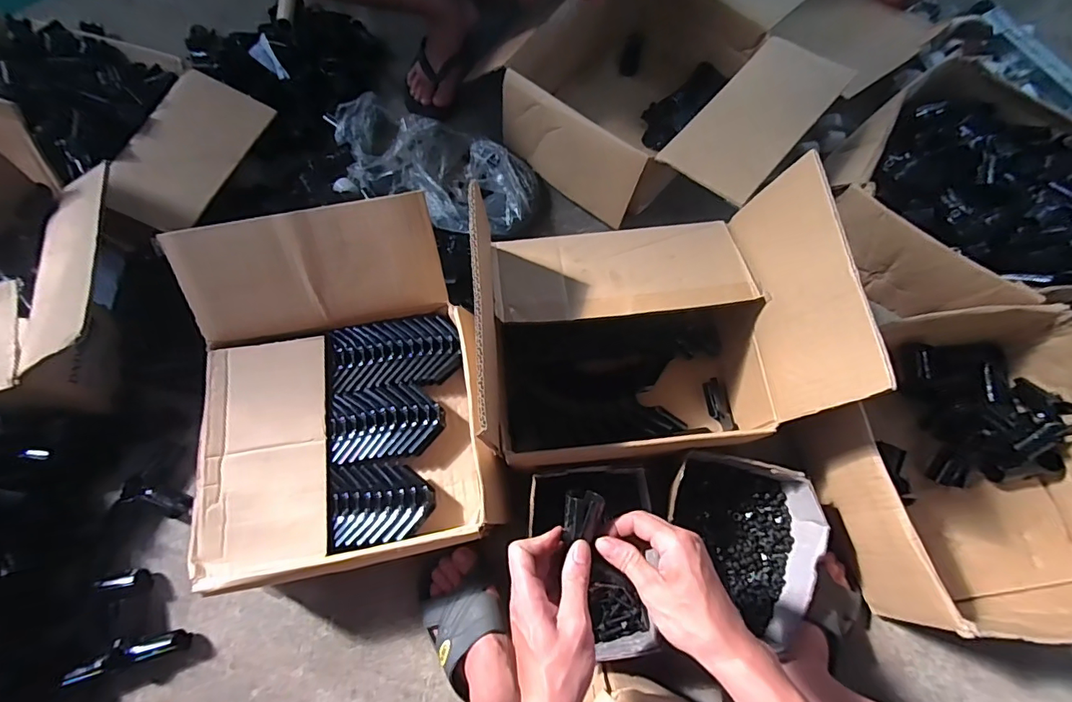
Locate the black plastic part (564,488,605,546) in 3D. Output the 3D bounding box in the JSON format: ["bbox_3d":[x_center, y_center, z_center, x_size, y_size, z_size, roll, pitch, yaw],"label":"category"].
[{"bbox_3d":[0.044,0.146,0.431,0.035,0.022,0.042,-1,71,1],"label":"black plastic part"}]

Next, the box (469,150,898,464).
[{"bbox_3d":[0.126,-0.026,0.577,0.358,0.246,0.267,-5,71,-1],"label":"box"}]

